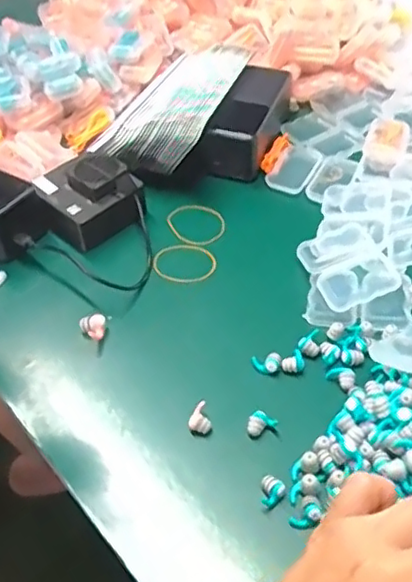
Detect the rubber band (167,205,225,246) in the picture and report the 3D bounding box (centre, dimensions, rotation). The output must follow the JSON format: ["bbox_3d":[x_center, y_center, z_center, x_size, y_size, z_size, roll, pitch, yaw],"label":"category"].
[{"bbox_3d":[-0.008,-0.058,0.522,0.045,0.004,0.053,-21,49,-16],"label":"rubber band"}]

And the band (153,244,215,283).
[{"bbox_3d":[-0.017,-0.023,0.490,0.050,0.005,0.042,3,52,-1],"label":"band"}]

